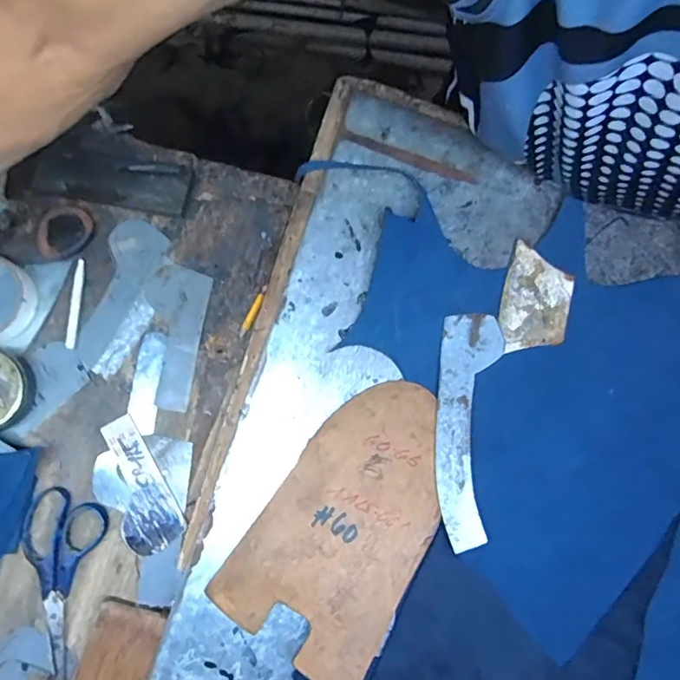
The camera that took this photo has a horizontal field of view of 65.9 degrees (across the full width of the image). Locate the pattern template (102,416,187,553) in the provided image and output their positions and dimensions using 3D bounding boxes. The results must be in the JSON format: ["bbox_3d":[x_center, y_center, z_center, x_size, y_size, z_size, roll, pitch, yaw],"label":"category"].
[{"bbox_3d":[-0.193,0.136,0.491,0.053,0.004,0.125,-28,83,-9],"label":"pattern template"}]

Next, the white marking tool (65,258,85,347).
[{"bbox_3d":[-0.259,-0.036,0.514,0.009,0.008,0.088,5,78,-3],"label":"white marking tool"}]

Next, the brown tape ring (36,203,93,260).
[{"bbox_3d":[-0.275,-0.108,0.524,0.058,0.016,0.050,-37,83,-10],"label":"brown tape ring"}]

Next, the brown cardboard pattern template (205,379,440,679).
[{"bbox_3d":[0.009,0.154,0.467,0.140,0.005,0.248,29,78,8],"label":"brown cardboard pattern template"}]

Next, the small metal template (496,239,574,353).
[{"bbox_3d":[0.188,-0.039,0.509,0.067,0.004,0.103,15,82,0],"label":"small metal template"}]

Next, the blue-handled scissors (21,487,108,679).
[{"bbox_3d":[-0.260,0.220,0.474,0.072,0.012,0.161,8,78,-2],"label":"blue-handled scissors"}]

